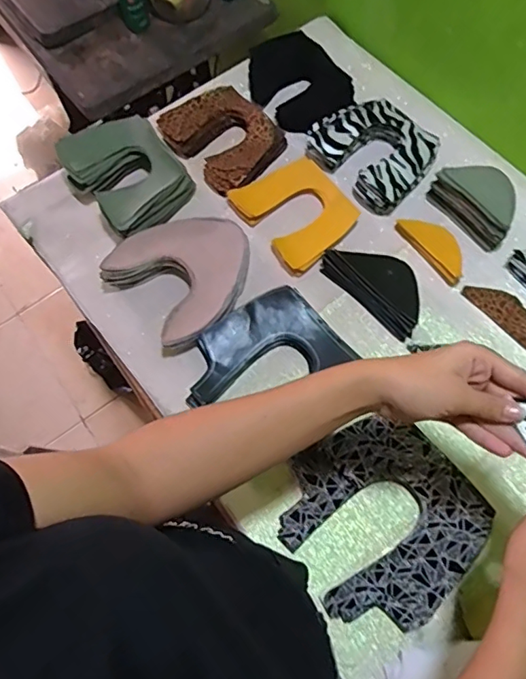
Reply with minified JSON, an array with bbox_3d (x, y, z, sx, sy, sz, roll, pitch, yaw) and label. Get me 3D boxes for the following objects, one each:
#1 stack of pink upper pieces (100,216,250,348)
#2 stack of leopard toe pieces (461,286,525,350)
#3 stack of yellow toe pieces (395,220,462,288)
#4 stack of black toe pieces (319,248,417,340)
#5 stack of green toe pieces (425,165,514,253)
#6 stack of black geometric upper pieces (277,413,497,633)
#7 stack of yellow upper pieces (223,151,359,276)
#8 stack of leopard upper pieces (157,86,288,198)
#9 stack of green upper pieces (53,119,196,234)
[{"bbox_3d":[-0.094,-0.088,0.684,0.174,0.053,0.169,-41,71,-14],"label":"stack of pink upper pieces"},{"bbox_3d":[0.302,-0.035,0.659,0.045,0.005,0.104,-39,70,-13],"label":"stack of leopard toe pieces"},{"bbox_3d":[0.224,-0.124,0.687,0.056,0.018,0.109,-39,70,-13],"label":"stack of yellow toe pieces"},{"bbox_3d":[0.145,-0.072,0.662,0.068,0.033,0.146,-38,70,-13],"label":"stack of black toe pieces"},{"bbox_3d":[0.277,-0.181,0.686,0.053,0.065,0.121,-36,70,-12],"label":"stack of green toe pieces"},{"bbox_3d":[0.123,0.187,0.555,0.186,0.032,0.189,-32,69,-10],"label":"stack of black geometric upper pieces"},{"bbox_3d":[0.045,-0.174,0.719,0.126,0.027,0.154,-36,70,-12],"label":"stack of yellow upper pieces"},{"bbox_3d":[-0.060,-0.299,0.783,0.133,0.039,0.172,-43,71,-14],"label":"stack of leopard upper pieces"},{"bbox_3d":[-0.185,-0.227,0.744,0.136,0.068,0.175,-38,70,-12],"label":"stack of green upper pieces"}]

